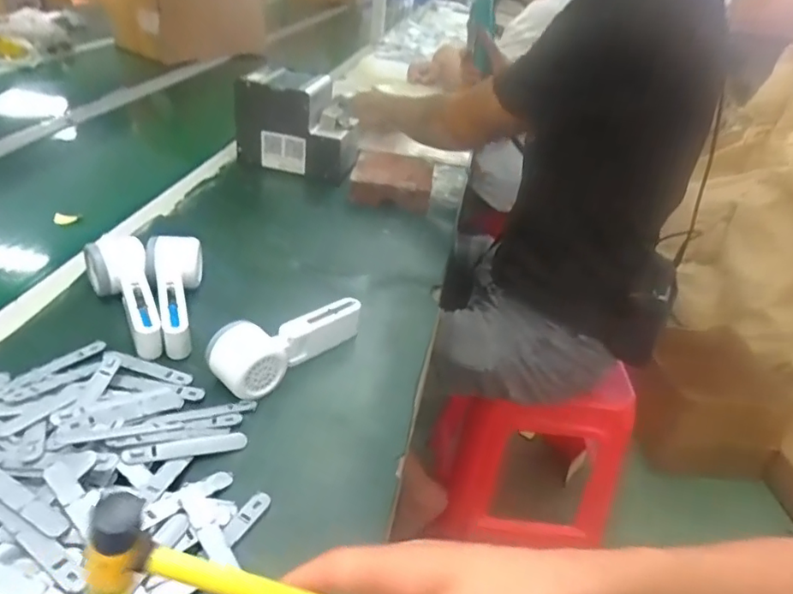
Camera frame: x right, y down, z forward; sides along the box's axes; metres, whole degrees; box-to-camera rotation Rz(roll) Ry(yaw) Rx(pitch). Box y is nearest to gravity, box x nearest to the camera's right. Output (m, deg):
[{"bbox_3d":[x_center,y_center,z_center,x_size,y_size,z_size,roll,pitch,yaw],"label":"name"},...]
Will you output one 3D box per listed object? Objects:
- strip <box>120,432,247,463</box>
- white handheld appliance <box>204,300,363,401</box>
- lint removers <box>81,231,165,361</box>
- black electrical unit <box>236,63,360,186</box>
[{"bbox_3d":[-0.169,0.122,0.453,0.094,0.007,0.017,1,32,-33],"label":"strip"},{"bbox_3d":[-0.105,0.043,0.558,0.059,0.057,0.164,28,39,28],"label":"white handheld appliance"},{"bbox_3d":[-0.280,-0.004,0.579,0.054,0.060,0.149,-14,40,-29],"label":"lint removers"},{"bbox_3d":[-0.160,-0.308,0.983,0.199,0.145,0.157,10,34,3],"label":"black electrical unit"}]

